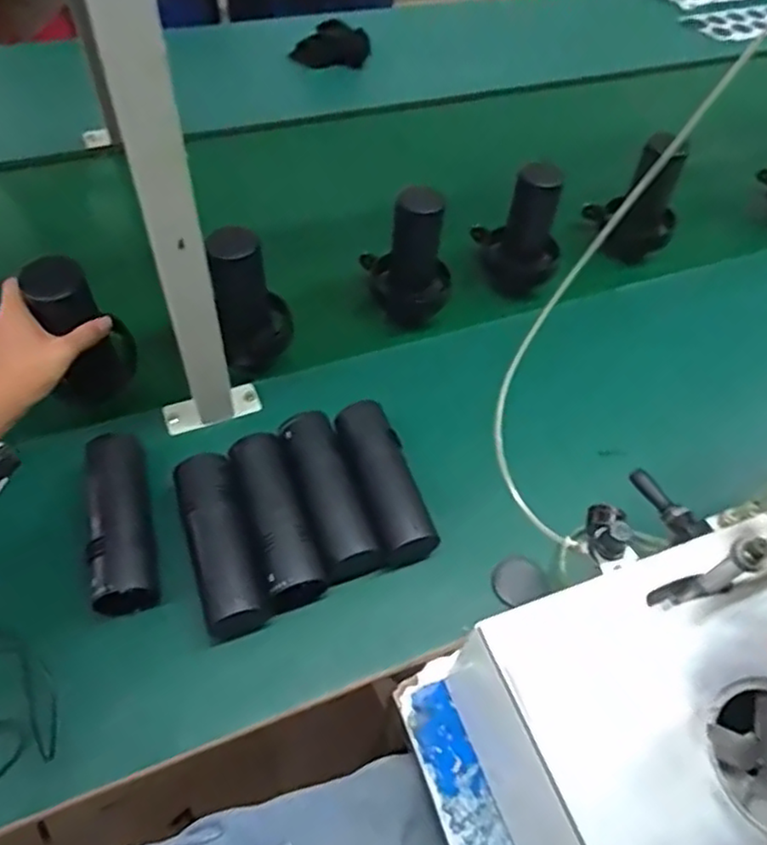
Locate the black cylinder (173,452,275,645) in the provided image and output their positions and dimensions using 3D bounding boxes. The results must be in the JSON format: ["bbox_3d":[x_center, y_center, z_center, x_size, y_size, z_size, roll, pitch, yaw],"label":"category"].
[{"bbox_3d":[-0.149,0.109,0.604,0.053,0.050,0.159,-15,58,-16],"label":"black cylinder"}]

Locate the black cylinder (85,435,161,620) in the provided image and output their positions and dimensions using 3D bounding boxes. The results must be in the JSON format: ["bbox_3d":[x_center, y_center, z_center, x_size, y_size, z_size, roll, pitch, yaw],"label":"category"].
[{"bbox_3d":[-0.241,0.092,0.612,0.058,0.066,0.164,-10,55,-12],"label":"black cylinder"}]

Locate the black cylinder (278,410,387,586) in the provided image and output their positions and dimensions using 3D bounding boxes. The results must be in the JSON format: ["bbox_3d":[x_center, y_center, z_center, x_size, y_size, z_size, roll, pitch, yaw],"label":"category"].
[{"bbox_3d":[-0.055,0.072,0.641,0.052,0.048,0.161,-16,58,-16],"label":"black cylinder"}]

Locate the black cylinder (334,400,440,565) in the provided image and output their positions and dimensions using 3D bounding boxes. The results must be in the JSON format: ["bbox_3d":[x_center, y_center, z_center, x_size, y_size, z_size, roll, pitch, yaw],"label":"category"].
[{"bbox_3d":[-0.002,0.057,0.653,0.058,0.049,0.162,-15,58,-15],"label":"black cylinder"}]

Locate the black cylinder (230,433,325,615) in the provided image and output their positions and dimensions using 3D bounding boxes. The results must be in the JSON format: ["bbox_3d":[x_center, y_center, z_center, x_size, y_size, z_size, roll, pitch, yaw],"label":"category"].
[{"bbox_3d":[-0.102,0.090,0.621,0.053,0.049,0.159,-16,58,-16],"label":"black cylinder"}]

